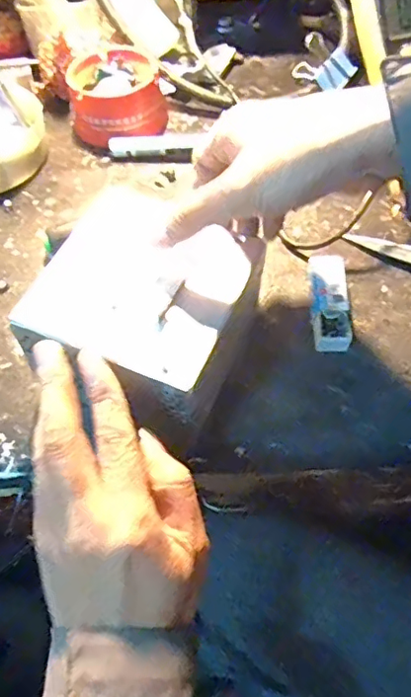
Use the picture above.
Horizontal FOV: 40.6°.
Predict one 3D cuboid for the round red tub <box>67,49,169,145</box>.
[{"bbox_3d":[-0.078,-0.226,0.495,0.083,0.037,0.092,-7,60,-3],"label":"round red tub"}]

